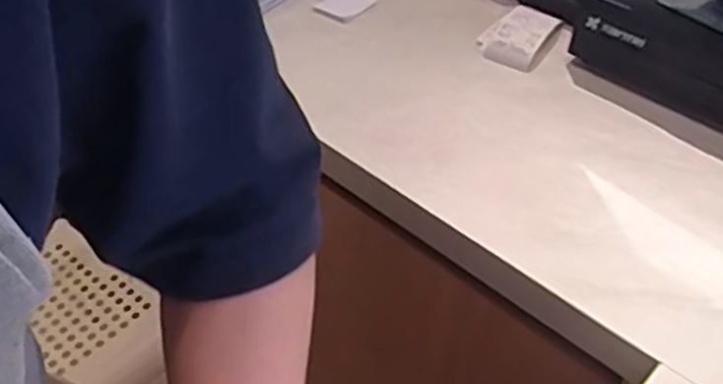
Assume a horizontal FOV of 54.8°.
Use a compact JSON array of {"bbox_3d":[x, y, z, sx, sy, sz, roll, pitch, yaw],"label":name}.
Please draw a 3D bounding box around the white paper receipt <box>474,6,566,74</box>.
[{"bbox_3d":[0.198,-0.192,0.864,0.078,0.030,0.111,34,50,29],"label":"white paper receipt"}]

